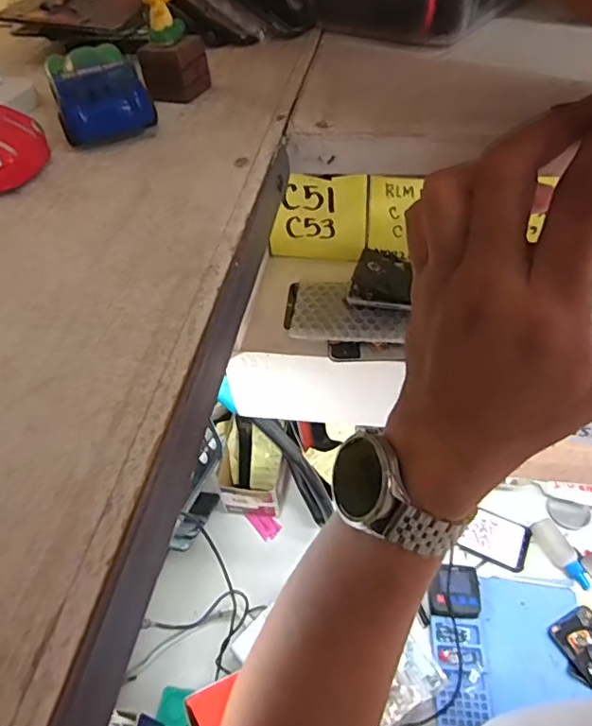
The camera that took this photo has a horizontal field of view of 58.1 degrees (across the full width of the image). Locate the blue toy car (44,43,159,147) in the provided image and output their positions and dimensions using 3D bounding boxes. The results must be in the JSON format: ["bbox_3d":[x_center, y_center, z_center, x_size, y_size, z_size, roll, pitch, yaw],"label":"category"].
[{"bbox_3d":[-0.087,-0.123,0.234,0.038,0.030,0.049,-19,49,-12],"label":"blue toy car"}]

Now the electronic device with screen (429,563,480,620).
[{"bbox_3d":[0.237,0.339,0.792,0.071,0.038,0.071,-3,47,3],"label":"electronic device with screen"}]

